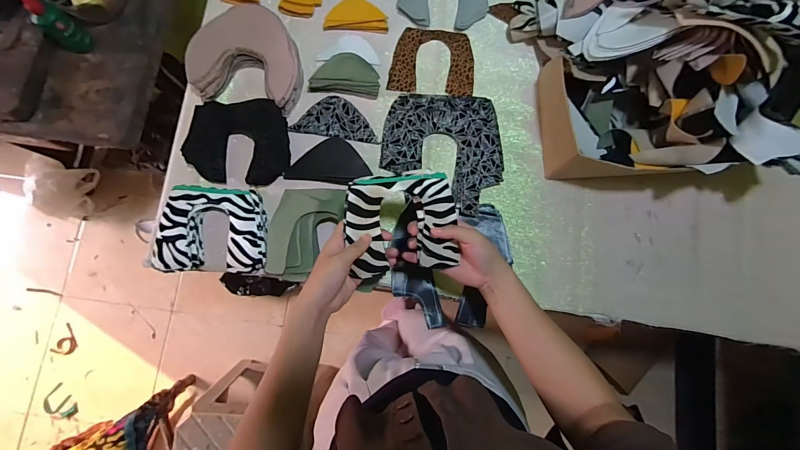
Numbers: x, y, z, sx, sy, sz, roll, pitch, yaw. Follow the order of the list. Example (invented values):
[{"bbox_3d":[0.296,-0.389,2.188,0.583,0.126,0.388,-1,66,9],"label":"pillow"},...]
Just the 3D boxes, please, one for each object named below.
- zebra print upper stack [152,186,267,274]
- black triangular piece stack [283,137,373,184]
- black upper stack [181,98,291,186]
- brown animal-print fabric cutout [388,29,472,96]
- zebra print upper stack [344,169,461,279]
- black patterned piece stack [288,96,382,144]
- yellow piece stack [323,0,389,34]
[{"bbox_3d":[-0.289,0.008,0.555,0.156,0.034,0.130,1,83,-1],"label":"zebra print upper stack"},{"bbox_3d":[-0.120,-0.110,0.595,0.137,0.019,0.071,5,83,-1],"label":"black triangular piece stack"},{"bbox_3d":[-0.266,-0.136,0.583,0.158,0.028,0.135,-6,83,-2],"label":"black upper stack"},{"bbox_3d":[0.058,-0.290,0.624,0.145,0.006,0.120,5,83,-1],"label":"brown animal-print fabric cutout"},{"bbox_3d":[0.002,-0.003,0.447,0.134,0.020,0.123,-7,98,-1],"label":"zebra print upper stack"},{"bbox_3d":[-0.107,-0.183,0.605,0.144,0.010,0.074,10,83,0],"label":"black patterned piece stack"},{"bbox_3d":[-0.076,-0.374,0.626,0.109,0.009,0.059,3,83,-1],"label":"yellow piece stack"}]

